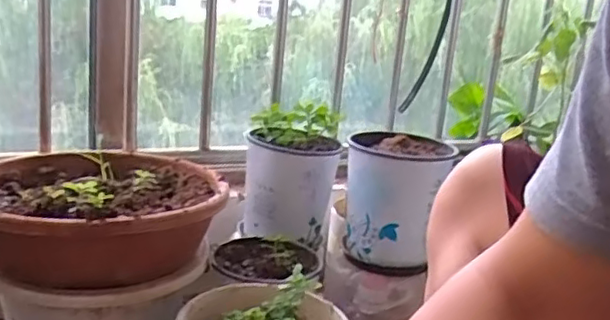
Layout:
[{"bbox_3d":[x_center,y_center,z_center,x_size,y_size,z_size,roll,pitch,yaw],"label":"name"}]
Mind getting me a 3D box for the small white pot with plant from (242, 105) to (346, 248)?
[{"bbox_3d":[-0.027,0.022,1.011,0.144,0.192,0.169,8,14,8],"label":"small white pot with plant"}]

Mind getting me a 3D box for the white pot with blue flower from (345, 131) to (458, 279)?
[{"bbox_3d":[0.130,0.061,0.945,0.136,0.174,0.126,6,14,-1],"label":"white pot with blue flower"}]

